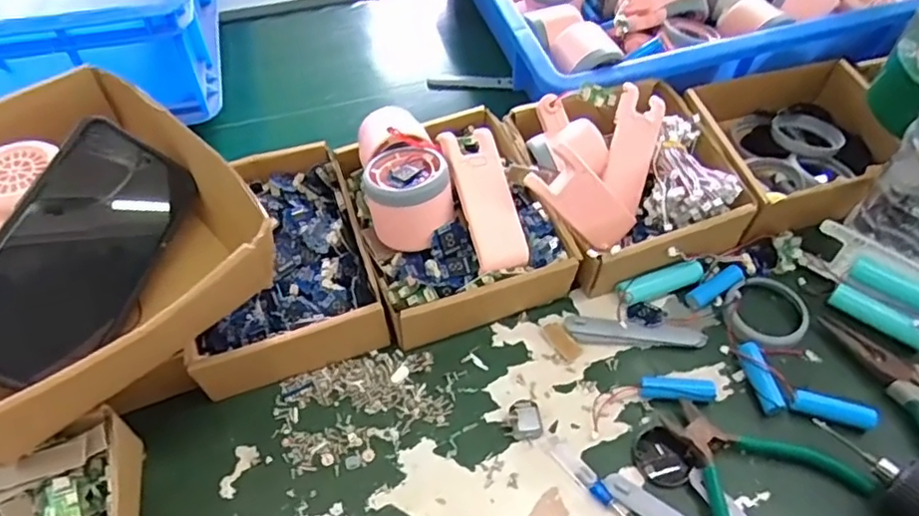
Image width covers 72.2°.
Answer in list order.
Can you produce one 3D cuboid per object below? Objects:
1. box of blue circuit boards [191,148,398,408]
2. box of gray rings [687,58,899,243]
[{"bbox_3d":[-0.137,0.001,0.469,0.128,0.051,0.169,-17,55,-13],"label":"box of blue circuit boards"},{"bbox_3d":[0.286,-0.099,0.536,0.163,0.049,0.154,-13,54,-10],"label":"box of gray rings"}]

